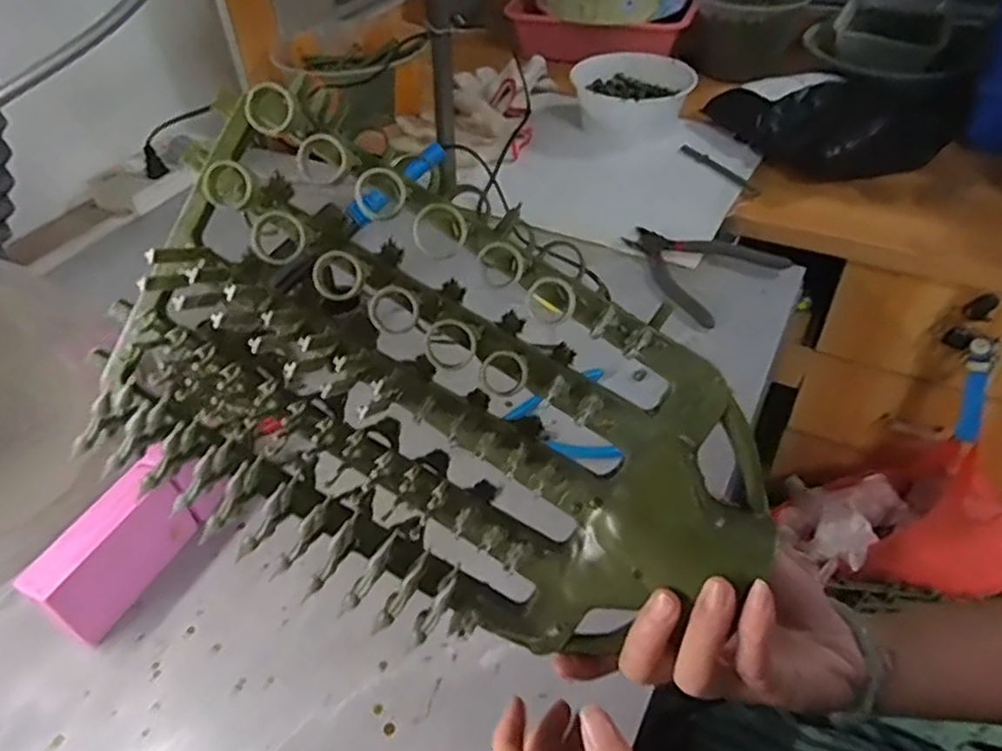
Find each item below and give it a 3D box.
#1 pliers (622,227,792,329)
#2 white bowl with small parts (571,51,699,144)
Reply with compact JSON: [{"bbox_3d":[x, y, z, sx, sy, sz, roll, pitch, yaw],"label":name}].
[{"bbox_3d":[0.205,-0.124,0.768,0.137,0.015,0.160,-33,51,-29],"label":"pliers"},{"bbox_3d":[0.186,-0.381,0.961,0.153,0.064,0.160,-1,43,1],"label":"white bowl with small parts"}]

